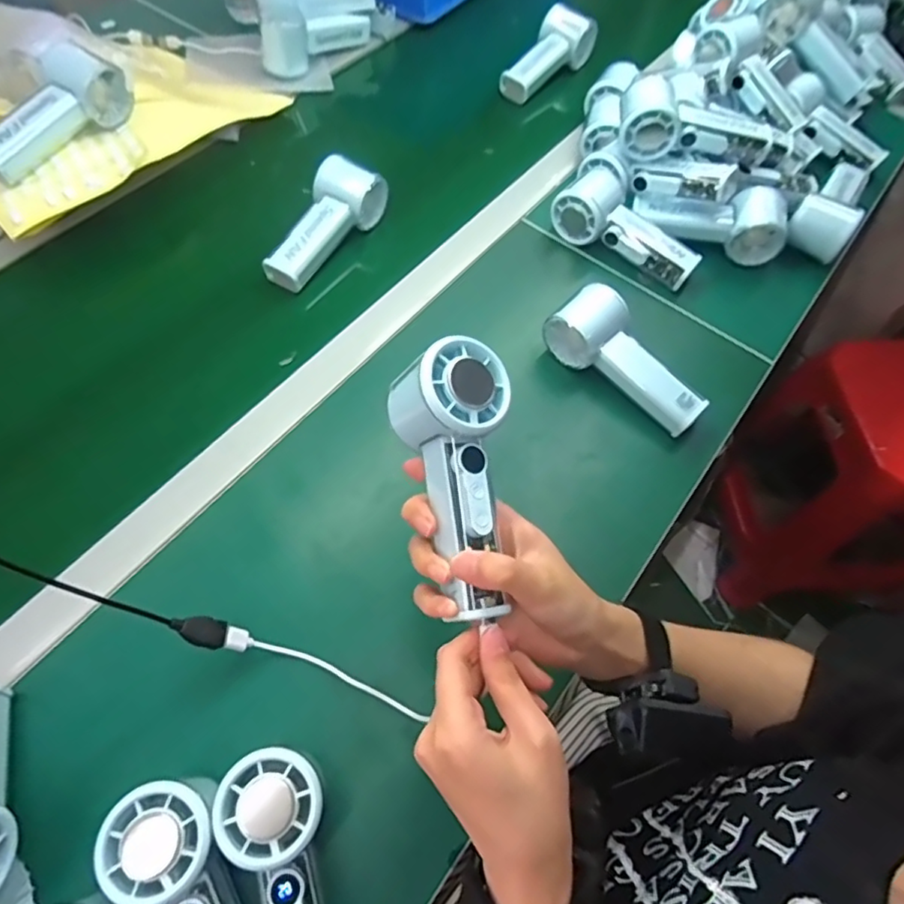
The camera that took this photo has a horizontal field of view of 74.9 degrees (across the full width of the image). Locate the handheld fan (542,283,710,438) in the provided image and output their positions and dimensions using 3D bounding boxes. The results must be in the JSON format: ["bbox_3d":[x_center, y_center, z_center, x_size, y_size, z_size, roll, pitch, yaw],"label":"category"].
[{"bbox_3d":[0.153,-0.079,0.515,0.150,0.058,0.055,40,67,18],"label":"handheld fan"}]

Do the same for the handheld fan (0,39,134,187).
[{"bbox_3d":[-0.379,-0.315,0.546,0.070,0.050,0.153,31,64,14],"label":"handheld fan"}]

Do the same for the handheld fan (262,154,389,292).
[{"bbox_3d":[-0.131,-0.227,0.580,0.067,0.045,0.149,31,64,14],"label":"handheld fan"}]

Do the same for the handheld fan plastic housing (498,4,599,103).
[{"bbox_3d":[0.117,-0.496,0.742,0.068,0.057,0.140,32,65,14],"label":"handheld fan plastic housing"}]

